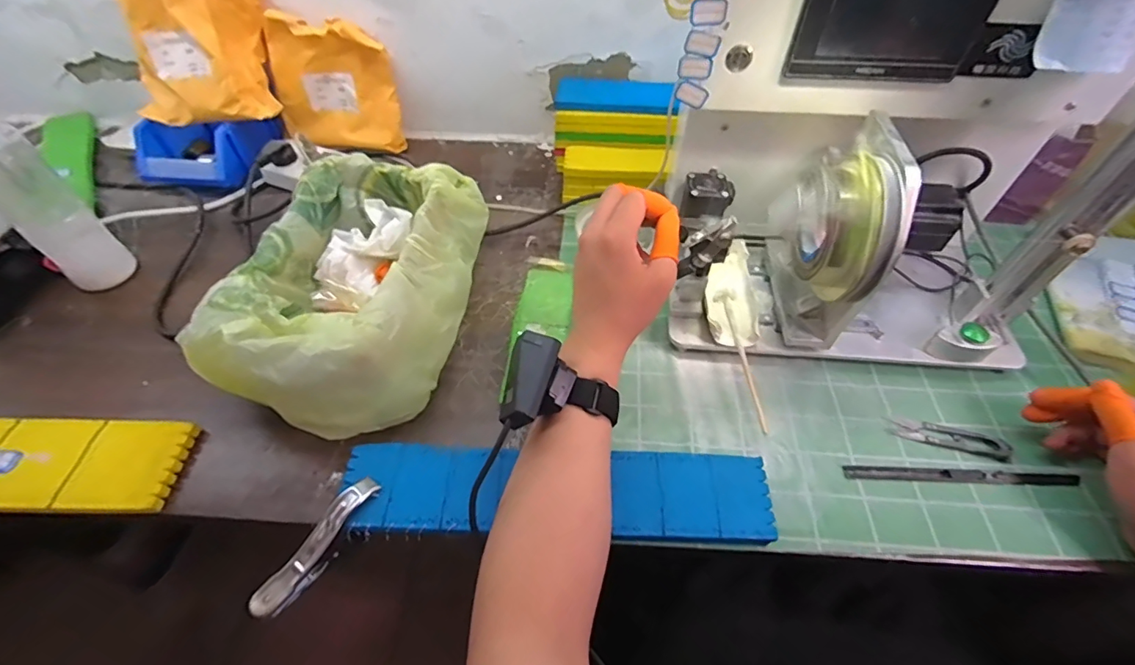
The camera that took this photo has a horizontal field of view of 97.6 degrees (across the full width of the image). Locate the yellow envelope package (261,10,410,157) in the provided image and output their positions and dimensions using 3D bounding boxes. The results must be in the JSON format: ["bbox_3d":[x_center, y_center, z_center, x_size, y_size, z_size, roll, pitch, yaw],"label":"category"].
[{"bbox_3d":[-0.327,-0.344,0.696,0.167,0.165,0.035,2,42,1],"label":"yellow envelope package"}]

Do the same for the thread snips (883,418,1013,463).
[{"bbox_3d":[0.348,0.095,0.454,0.097,0.007,0.024,15,53,11],"label":"thread snips"}]

